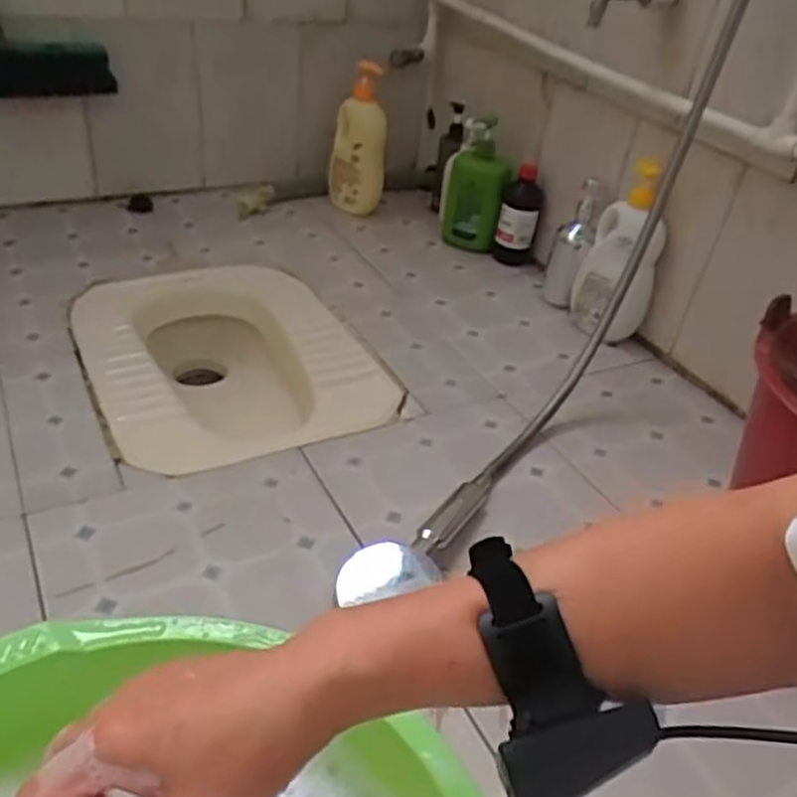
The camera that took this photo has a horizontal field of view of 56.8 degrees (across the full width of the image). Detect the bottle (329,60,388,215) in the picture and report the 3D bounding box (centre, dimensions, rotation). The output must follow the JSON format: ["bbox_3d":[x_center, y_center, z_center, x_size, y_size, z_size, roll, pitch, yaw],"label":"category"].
[{"bbox_3d":[-0.073,-0.468,1.360,0.102,0.269,0.117,5,35,-5],"label":"bottle"}]

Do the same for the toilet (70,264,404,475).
[{"bbox_3d":[-0.249,-0.011,1.078,0.366,0.184,0.449,-14,41,-28],"label":"toilet"}]

